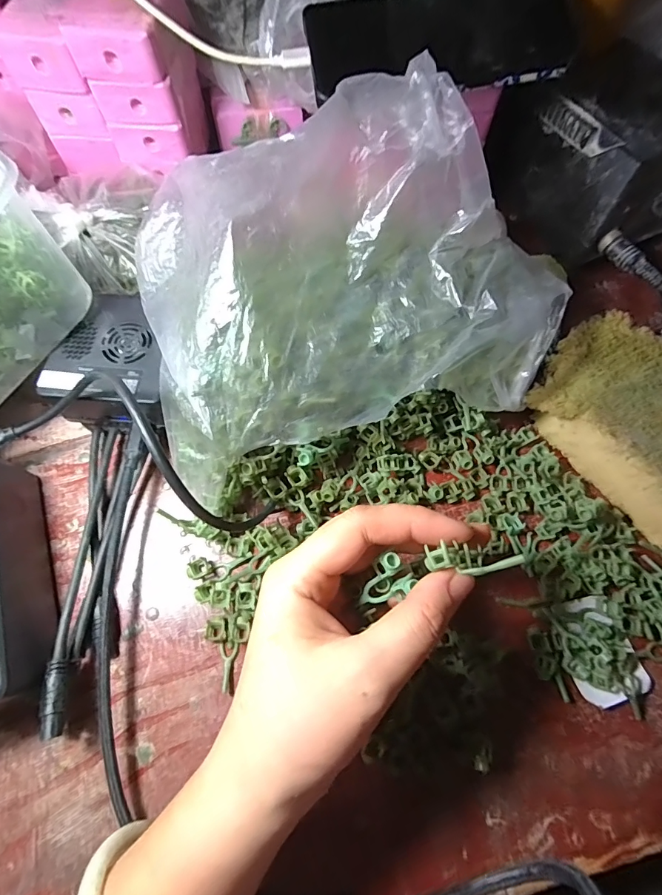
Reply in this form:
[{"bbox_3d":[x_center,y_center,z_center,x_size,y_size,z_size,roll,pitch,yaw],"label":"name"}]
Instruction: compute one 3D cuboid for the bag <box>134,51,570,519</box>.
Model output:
[{"bbox_3d":[0.014,-0.086,0.240,0.237,0.121,0.159,-18,71,-8],"label":"bag"}]

